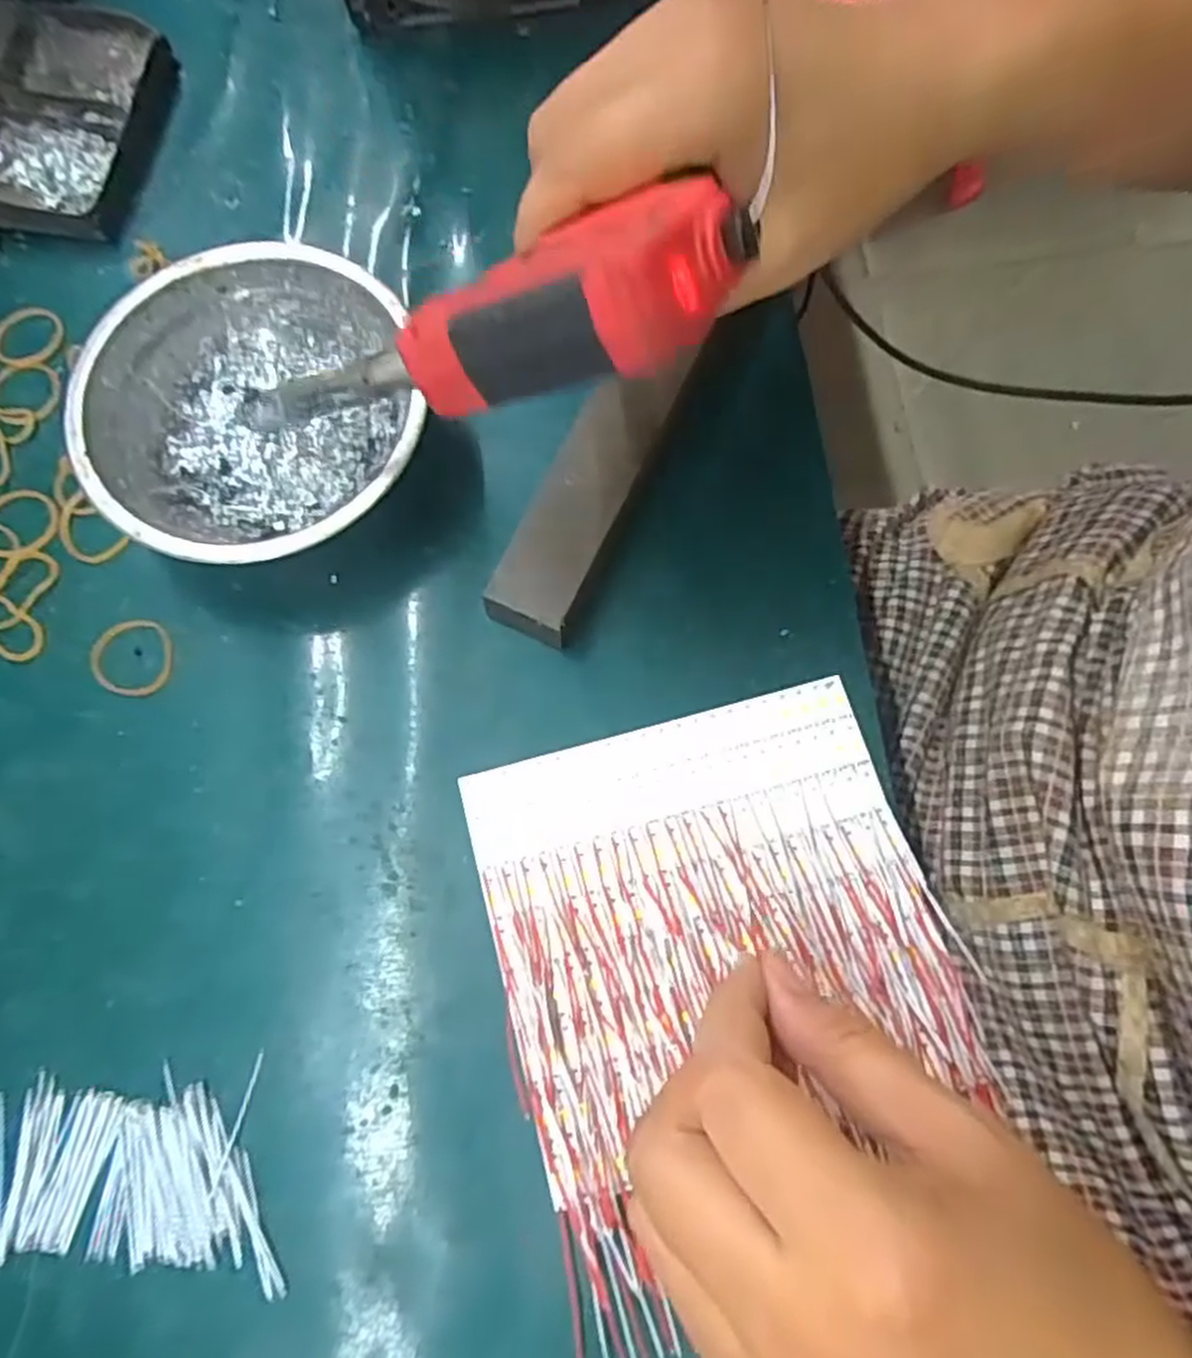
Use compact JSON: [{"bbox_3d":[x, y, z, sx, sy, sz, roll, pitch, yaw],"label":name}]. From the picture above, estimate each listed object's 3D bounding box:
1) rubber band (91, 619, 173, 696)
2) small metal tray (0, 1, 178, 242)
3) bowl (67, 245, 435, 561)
[{"bbox_3d":[-0.176,-0.009,0.302,0.030,0.004,0.030,0,74,2],"label":"rubber band"},{"bbox_3d":[-0.255,-0.257,0.359,0.103,0.027,0.110,8,75,4],"label":"small metal tray"},{"bbox_3d":[-0.125,-0.098,0.304,0.118,0.042,0.122,0,74,2],"label":"bowl"}]

